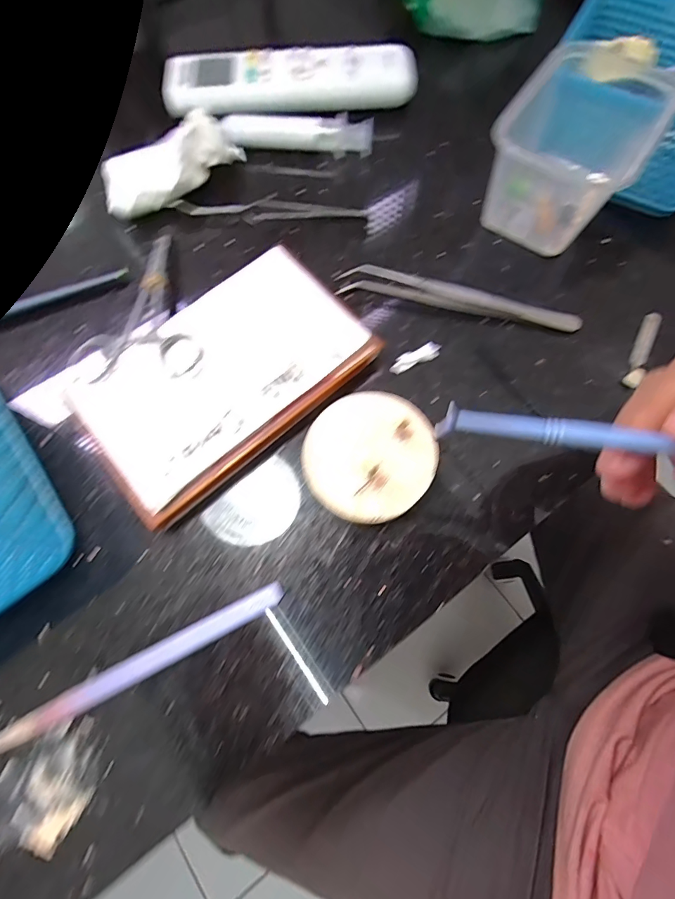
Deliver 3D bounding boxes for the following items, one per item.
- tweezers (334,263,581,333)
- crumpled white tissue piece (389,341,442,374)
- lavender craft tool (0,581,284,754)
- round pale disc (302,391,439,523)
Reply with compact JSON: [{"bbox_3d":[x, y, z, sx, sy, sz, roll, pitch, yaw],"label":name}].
[{"bbox_3d":[0.074,-0.092,0.253,0.146,0.013,0.012,11,71,4],"label":"tweezers"},{"bbox_3d":[0.047,-0.055,0.246,0.034,0.004,0.010,-29,74,-10],"label":"crumpled white tissue piece"},{"bbox_3d":[-0.091,0.101,0.196,0.141,0.005,0.011,-26,73,-9],"label":"lavender craft tool"},{"bbox_3d":[0.017,0.003,0.223,0.065,0.013,0.069,0,74,-2],"label":"round pale disc"}]

